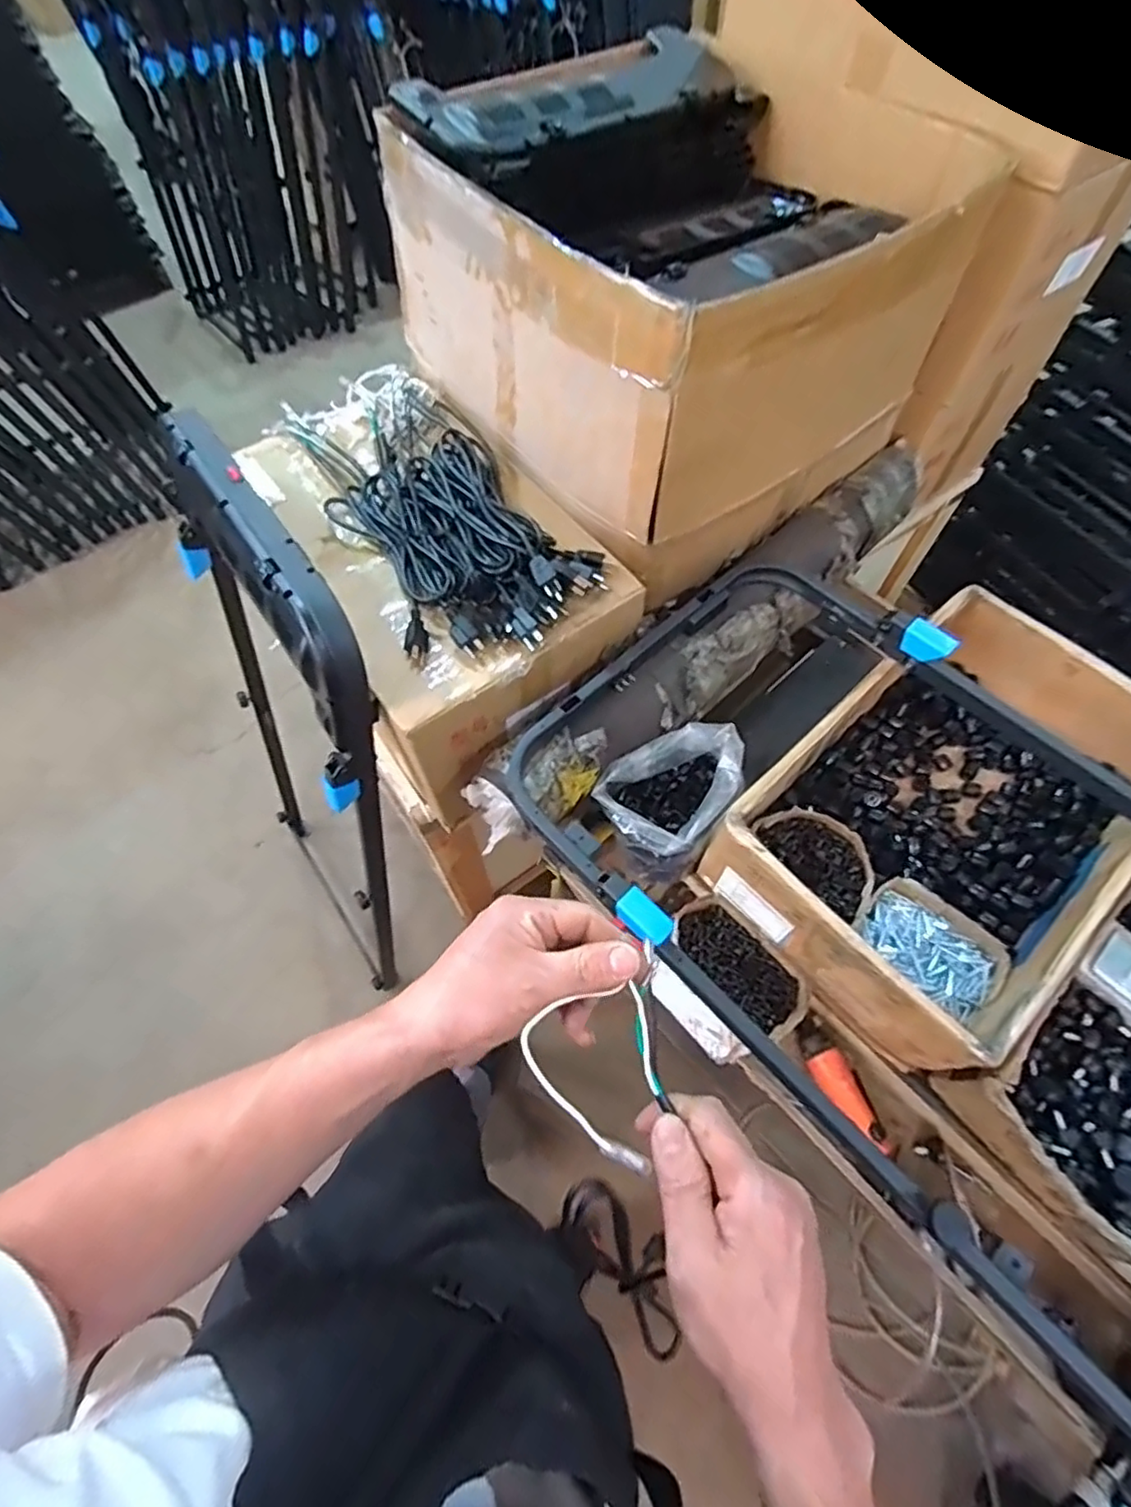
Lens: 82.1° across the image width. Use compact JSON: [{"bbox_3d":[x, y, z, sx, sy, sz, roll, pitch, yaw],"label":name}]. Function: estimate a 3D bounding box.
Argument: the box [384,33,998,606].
[{"bbox_3d":[0.134,-0.612,0.887,0.550,0.359,0.564,-37,67,-18],"label":"box"}]

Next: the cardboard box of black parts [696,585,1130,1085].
[{"bbox_3d":[0.481,0.072,0.823,0.538,0.166,0.355,-40,68,-19],"label":"cardboard box of black parts"}]

